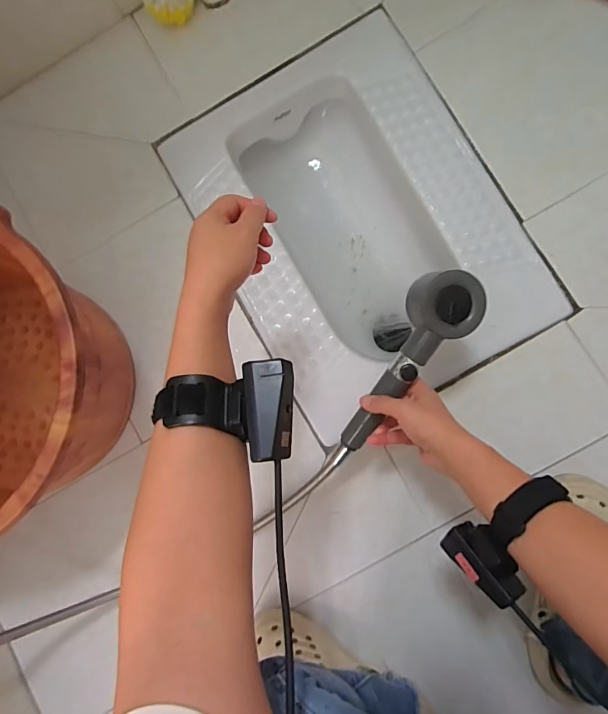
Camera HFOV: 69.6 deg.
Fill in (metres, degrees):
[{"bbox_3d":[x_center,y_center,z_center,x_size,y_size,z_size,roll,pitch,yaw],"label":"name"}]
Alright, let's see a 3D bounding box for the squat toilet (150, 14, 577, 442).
[{"bbox_3d":[0.081,-0.188,0.712,0.394,0.182,0.527,-30,82,3],"label":"squat toilet"}]

